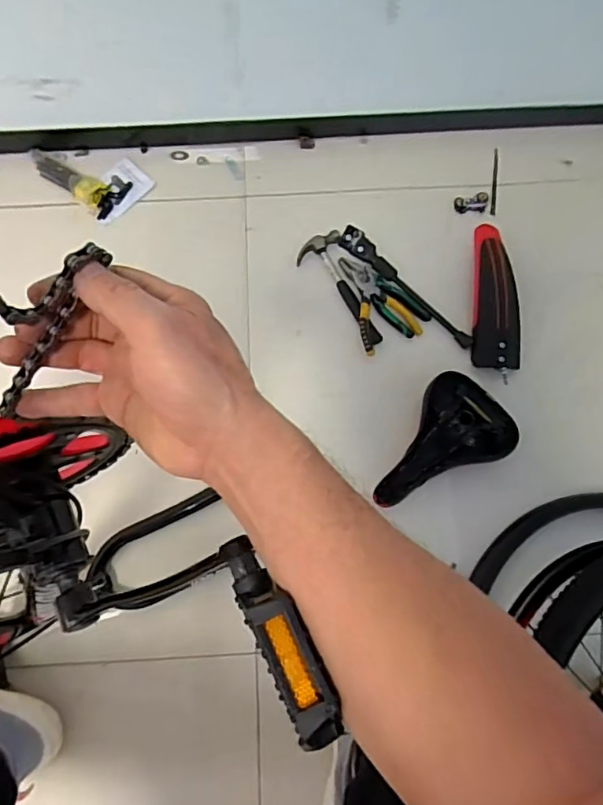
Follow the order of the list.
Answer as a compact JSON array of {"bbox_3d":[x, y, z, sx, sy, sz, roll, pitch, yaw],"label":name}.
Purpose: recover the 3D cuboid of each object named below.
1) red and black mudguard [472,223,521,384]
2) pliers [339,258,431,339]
[{"bbox_3d":[0.325,-0.190,0.936,0.075,0.059,0.292,0,73,0],"label":"red and black mudguard"},{"bbox_3d":[0.138,-0.190,0.953,0.177,0.015,0.063,43,77,12],"label":"pliers"}]

